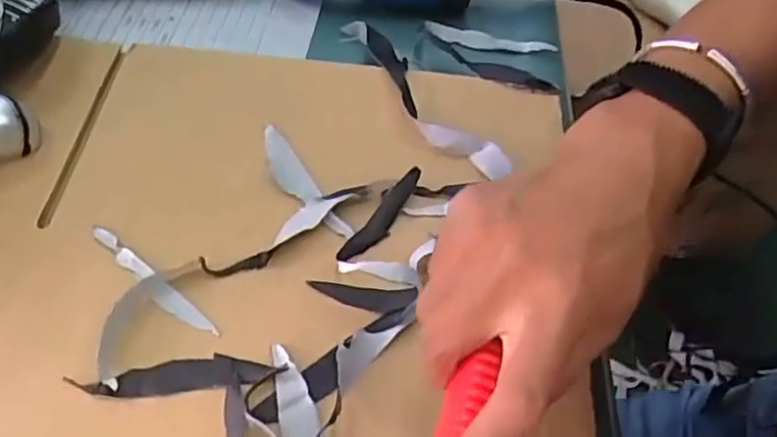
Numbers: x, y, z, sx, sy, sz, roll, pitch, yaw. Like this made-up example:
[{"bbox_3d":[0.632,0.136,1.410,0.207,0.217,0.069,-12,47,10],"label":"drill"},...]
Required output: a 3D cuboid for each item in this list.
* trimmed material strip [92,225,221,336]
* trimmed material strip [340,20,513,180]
[{"bbox_3d":[-0.122,0.031,0.336,0.092,0.004,0.011,36,58,19],"label":"trimmed material strip"},{"bbox_3d":[0.017,-0.086,0.428,0.035,0.019,0.173,-20,58,-19],"label":"trimmed material strip"}]

